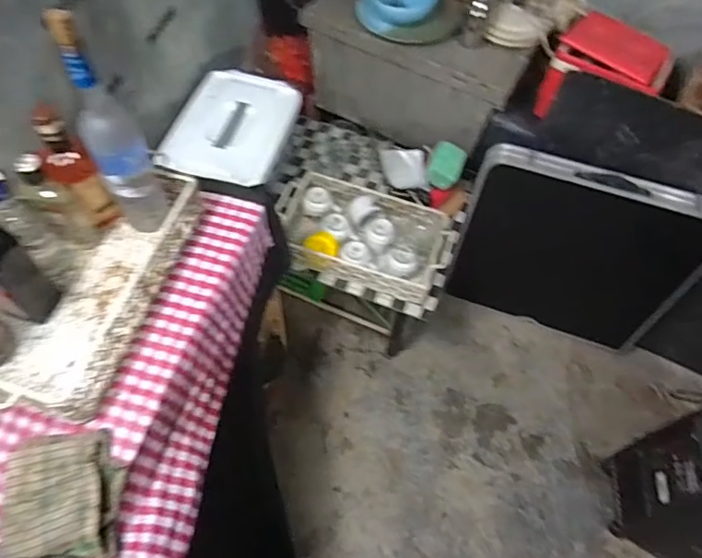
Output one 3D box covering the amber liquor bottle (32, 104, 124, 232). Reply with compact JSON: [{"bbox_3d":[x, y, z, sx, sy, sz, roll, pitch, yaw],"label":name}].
[{"bbox_3d":[-0.427,-0.164,0.792,0.067,0.201,0.068,-32,65,-22],"label":"amber liquor bottle"}]

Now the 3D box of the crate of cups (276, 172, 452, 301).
[{"bbox_3d":[0.027,-0.112,1.254,0.404,0.097,0.240,18,58,7],"label":"crate of cups"}]

